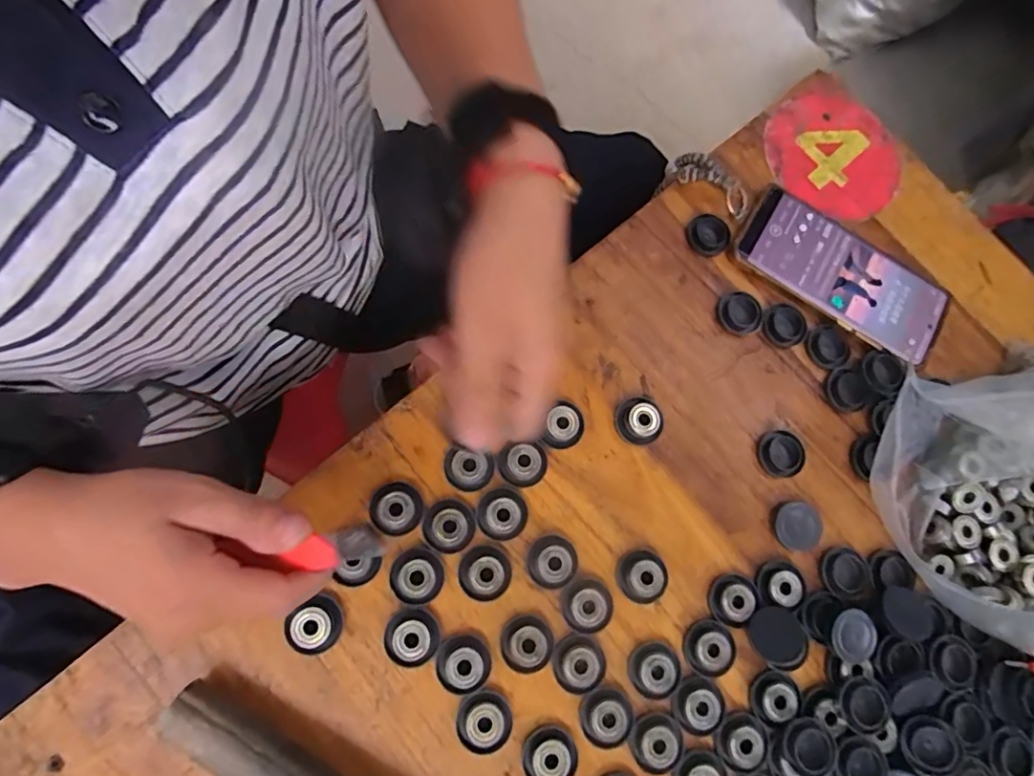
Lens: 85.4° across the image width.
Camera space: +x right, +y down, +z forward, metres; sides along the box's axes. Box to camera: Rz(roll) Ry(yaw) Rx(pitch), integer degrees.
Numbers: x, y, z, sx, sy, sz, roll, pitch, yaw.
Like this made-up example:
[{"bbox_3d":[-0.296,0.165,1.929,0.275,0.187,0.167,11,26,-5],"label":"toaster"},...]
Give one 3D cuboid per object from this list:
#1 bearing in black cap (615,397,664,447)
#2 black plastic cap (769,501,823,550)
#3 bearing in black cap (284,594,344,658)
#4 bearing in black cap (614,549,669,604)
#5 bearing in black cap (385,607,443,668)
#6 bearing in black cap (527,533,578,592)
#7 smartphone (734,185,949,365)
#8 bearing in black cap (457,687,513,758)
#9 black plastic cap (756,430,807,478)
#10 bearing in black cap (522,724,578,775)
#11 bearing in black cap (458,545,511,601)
[{"bbox_3d":[0.083,0.023,0.383,0.031,0.017,0.032,2,76,-8],"label":"bearing in black cap"},{"bbox_3d":[0.190,0.093,0.378,0.035,0.004,0.031,4,76,-7],"label":"black plastic cap"},{"bbox_3d":[-0.119,0.140,0.327,0.032,0.016,0.029,-34,83,-14],"label":"bearing in black cap"},{"bbox_3d":[0.080,0.121,0.359,0.030,0.015,0.031,2,76,-8],"label":"bearing in black cap"},{"bbox_3d":[-0.063,0.149,0.333,0.032,0.015,0.032,2,76,-8],"label":"bearing in black cap"},{"bbox_3d":[0.022,0.110,0.355,0.031,0.019,0.031,2,76,-8],"label":"bearing in black cap"},{"bbox_3d":[0.244,-0.085,0.421,0.159,0.016,0.074,35,74,1],"label":"smartphone"},{"bbox_3d":[-0.019,0.196,0.329,0.032,0.008,0.033,2,76,-8],"label":"bearing in black cap"},{"bbox_3d":[0.183,0.046,0.388,0.033,0.006,0.032,3,76,-7],"label":"black plastic cap"},{"bbox_3d":[0.020,0.220,0.332,0.031,0.013,0.033,2,76,-8],"label":"bearing in black cap"},{"bbox_3d":[-0.020,0.115,0.346,0.032,0.018,0.032,2,76,-8],"label":"bearing in black cap"}]

